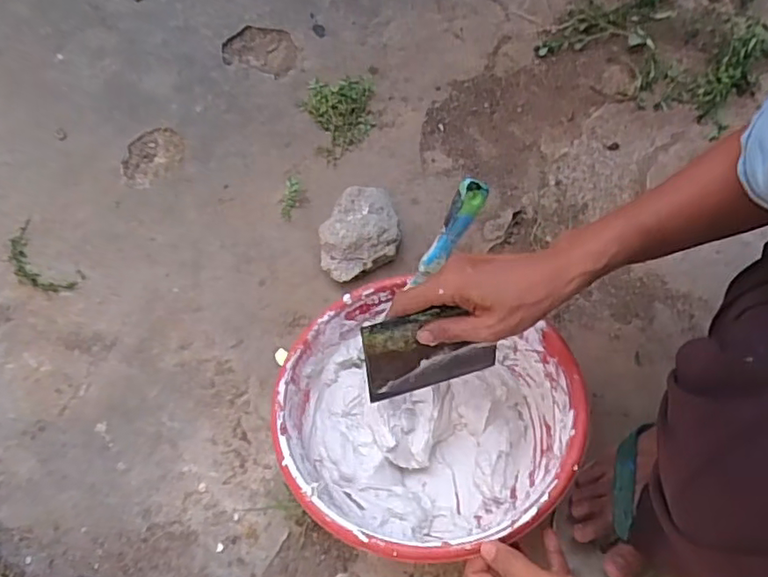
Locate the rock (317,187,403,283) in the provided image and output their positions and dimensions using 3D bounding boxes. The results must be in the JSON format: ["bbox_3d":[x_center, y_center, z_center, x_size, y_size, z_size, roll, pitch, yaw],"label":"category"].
[{"bbox_3d":[-0.029,-0.061,0.638,0.101,0.067,0.080,-27,66,-11],"label":"rock"}]

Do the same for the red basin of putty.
[{"bbox_3d":[0.034,0.106,0.497,0.246,0.107,0.236,-1,63,1],"label":"red basin of putty"}]

